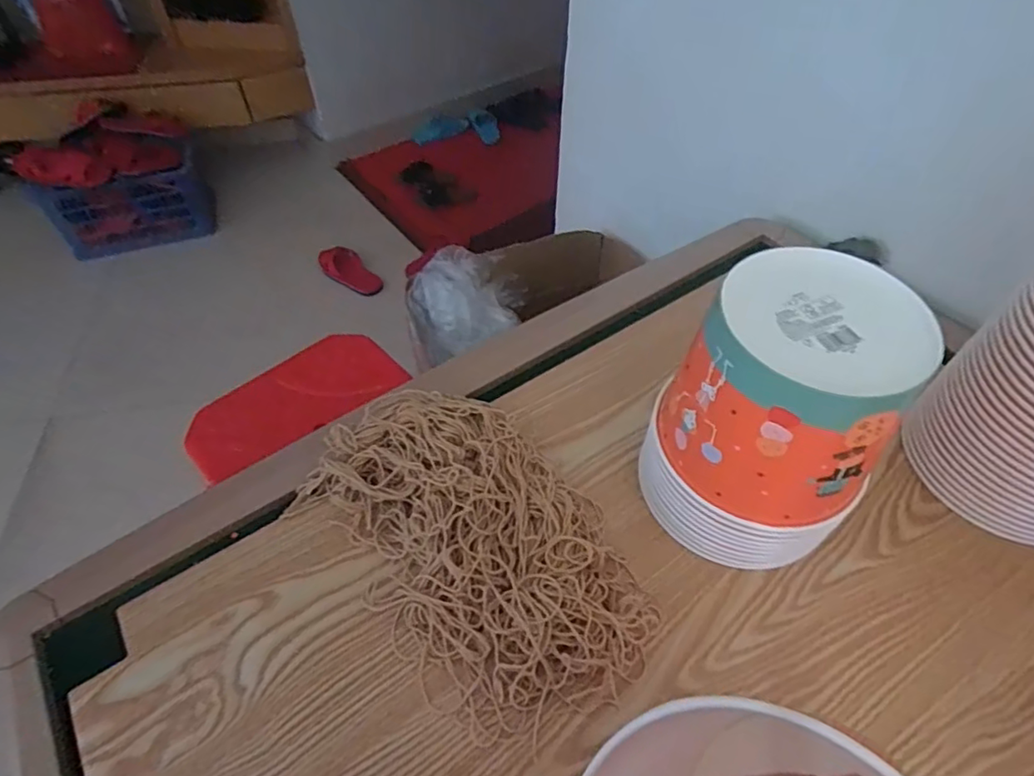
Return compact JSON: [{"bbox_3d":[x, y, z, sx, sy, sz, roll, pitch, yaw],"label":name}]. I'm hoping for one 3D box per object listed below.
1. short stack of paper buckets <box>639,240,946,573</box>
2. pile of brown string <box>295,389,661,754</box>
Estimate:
[{"bbox_3d":[0.186,0.029,0.435,0.145,0.204,0.153,28,57,21],"label":"short stack of paper buckets"},{"bbox_3d":[-0.031,0.114,0.463,0.177,0.058,0.291,-34,59,-24],"label":"pile of brown string"}]

